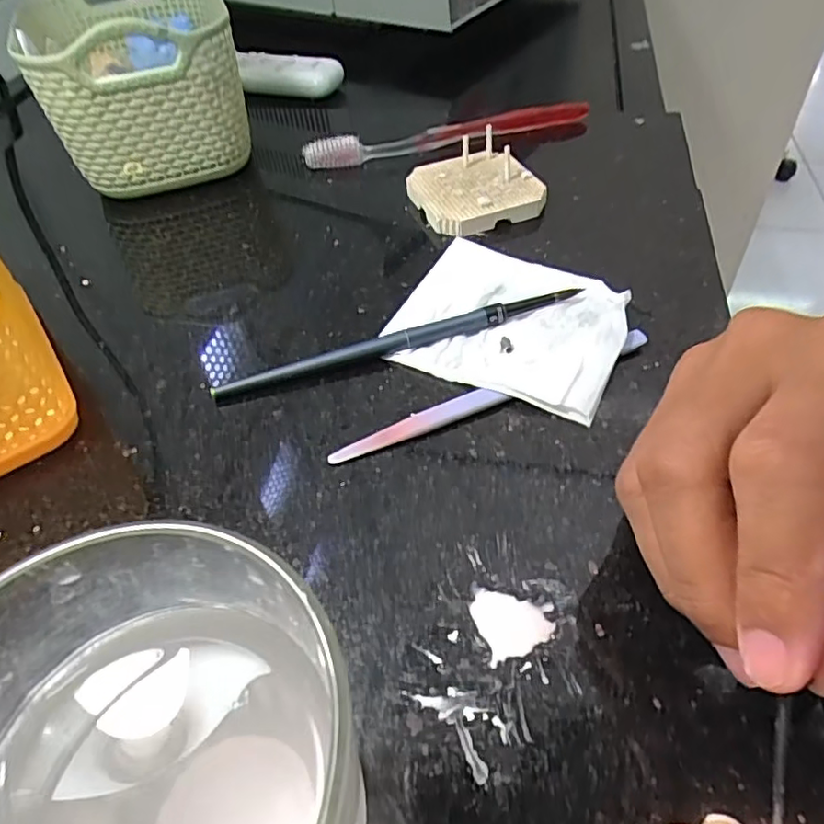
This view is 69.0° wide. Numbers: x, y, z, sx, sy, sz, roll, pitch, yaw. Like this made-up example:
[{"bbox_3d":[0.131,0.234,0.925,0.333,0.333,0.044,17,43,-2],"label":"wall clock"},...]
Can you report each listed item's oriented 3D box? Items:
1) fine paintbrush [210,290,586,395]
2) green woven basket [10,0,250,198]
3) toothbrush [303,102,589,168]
[{"bbox_3d":[-0.005,-0.033,0.260,0.160,0.011,0.011,-15,49,-9],"label":"fine paintbrush"},{"bbox_3d":[-0.170,-0.214,0.381,0.105,0.092,0.160,-16,49,-12],"label":"green woven basket"},{"bbox_3d":[0.025,-0.180,0.385,0.187,0.015,0.015,-11,48,-6],"label":"toothbrush"}]

